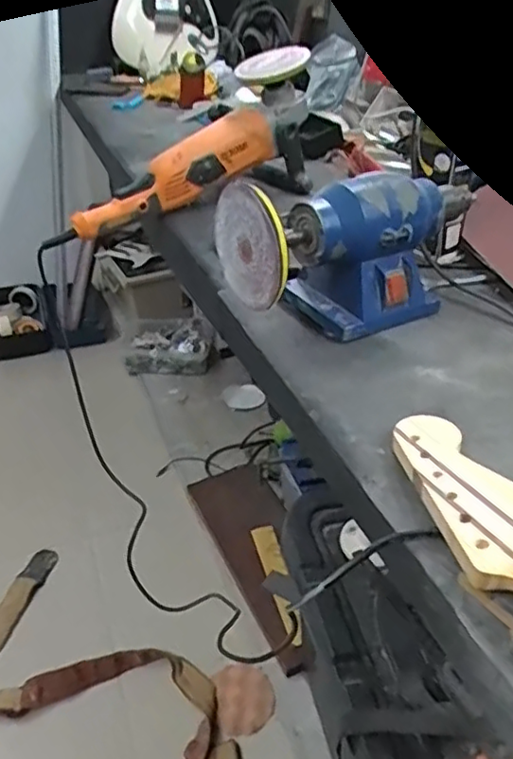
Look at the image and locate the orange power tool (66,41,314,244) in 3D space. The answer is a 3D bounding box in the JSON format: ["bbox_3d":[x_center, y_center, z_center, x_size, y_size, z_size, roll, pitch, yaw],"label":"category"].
[{"bbox_3d":[-0.083,-0.335,1.033,0.448,0.178,0.107,-38,46,-12],"label":"orange power tool"}]

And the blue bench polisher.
[{"bbox_3d":[0.112,-0.148,0.688,0.295,0.152,0.122,-19,39,-26],"label":"blue bench polisher"}]

